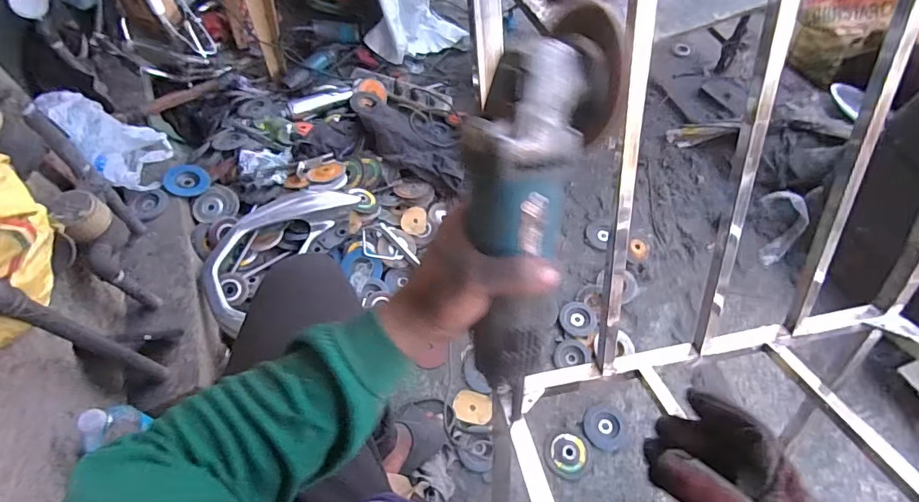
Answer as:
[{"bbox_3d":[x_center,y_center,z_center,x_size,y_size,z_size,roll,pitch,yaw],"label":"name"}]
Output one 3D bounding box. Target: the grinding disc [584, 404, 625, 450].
[{"bbox_3d":[0.319,0.386,1.039,0.085,0.005,0.091,1,60,-1],"label":"grinding disc"}]

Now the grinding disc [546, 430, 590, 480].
[{"bbox_3d":[0.231,0.433,1.003,0.091,0.008,0.090,1,60,-1],"label":"grinding disc"}]

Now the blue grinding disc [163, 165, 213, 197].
[{"bbox_3d":[-0.679,-0.178,1.179,0.102,0.013,0.115,-2,52,-25],"label":"blue grinding disc"}]

